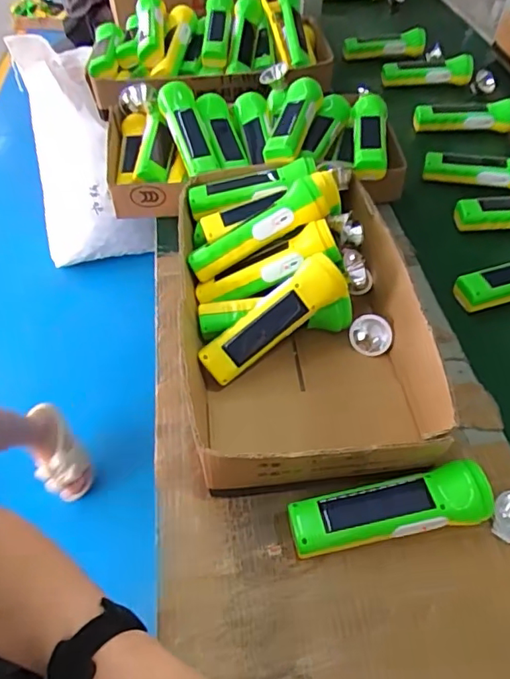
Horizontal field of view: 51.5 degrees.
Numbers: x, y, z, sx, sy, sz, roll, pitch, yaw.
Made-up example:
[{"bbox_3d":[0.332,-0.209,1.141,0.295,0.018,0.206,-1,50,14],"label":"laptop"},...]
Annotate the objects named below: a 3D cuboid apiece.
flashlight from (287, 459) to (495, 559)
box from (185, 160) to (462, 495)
[{"bbox_3d":[0.113,0.144,0.445,0.167,0.045,0.048,-7,49,-6],"label":"flashlight"},{"bbox_3d":[0.041,-0.047,0.569,0.227,0.110,0.409,-6,49,-5],"label":"box"}]

